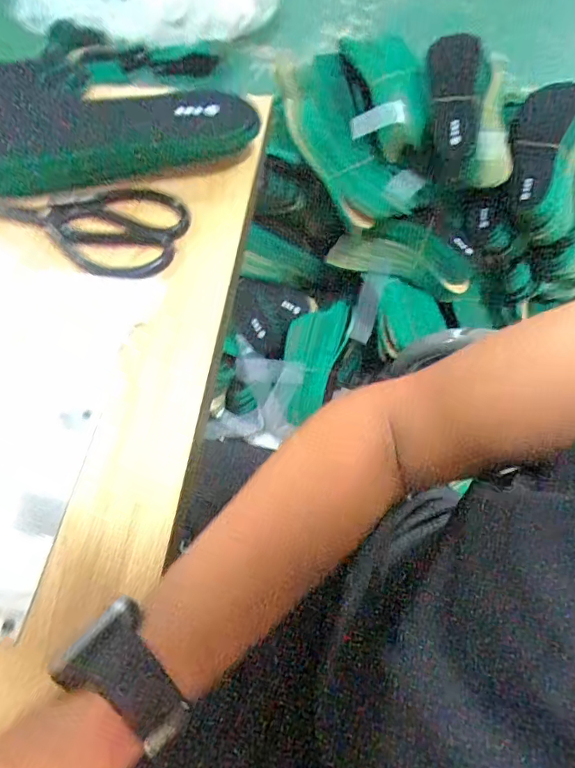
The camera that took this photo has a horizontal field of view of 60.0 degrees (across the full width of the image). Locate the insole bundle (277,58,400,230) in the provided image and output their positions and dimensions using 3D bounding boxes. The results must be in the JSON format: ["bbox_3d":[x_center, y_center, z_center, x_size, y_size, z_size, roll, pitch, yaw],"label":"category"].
[{"bbox_3d":[0.072,-0.421,0.844,0.117,0.088,0.329,-23,84,-14],"label":"insole bundle"}]

